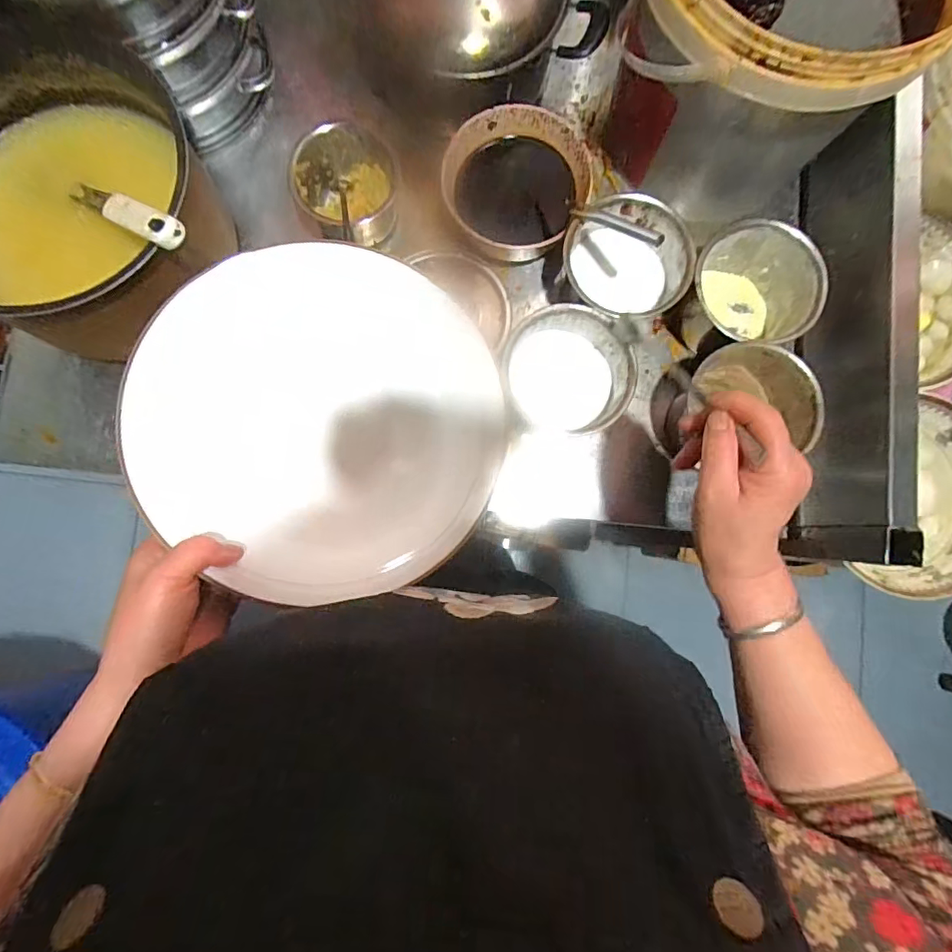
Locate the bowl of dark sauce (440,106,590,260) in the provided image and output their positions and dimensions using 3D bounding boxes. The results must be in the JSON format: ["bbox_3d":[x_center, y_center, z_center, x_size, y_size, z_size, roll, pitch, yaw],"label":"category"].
[{"bbox_3d":[0.041,-0.284,0.532,0.139,0.058,0.140,0,84,-3],"label":"bowl of dark sauce"}]

